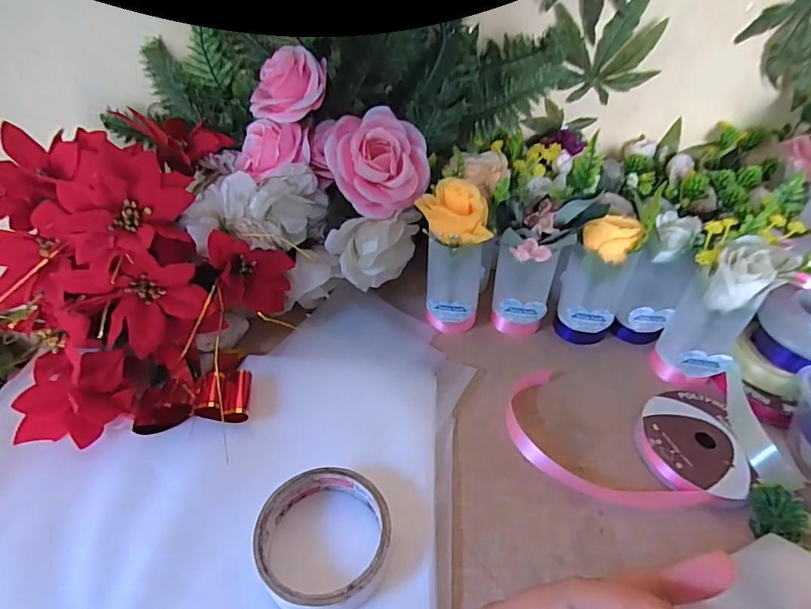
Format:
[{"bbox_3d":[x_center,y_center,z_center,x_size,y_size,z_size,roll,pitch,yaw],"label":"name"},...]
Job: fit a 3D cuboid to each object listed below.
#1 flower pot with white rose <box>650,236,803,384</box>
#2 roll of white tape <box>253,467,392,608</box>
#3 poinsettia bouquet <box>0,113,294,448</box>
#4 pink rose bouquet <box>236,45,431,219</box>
[{"bbox_3d":[0.269,0.016,0.399,0.058,0.147,0.058,3,42,-3],"label":"flower pot with white rose"},{"bbox_3d":[-0.053,0.152,0.299,0.085,0.024,0.087,3,42,-3],"label":"roll of white tape"},{"bbox_3d":[-0.221,-0.020,0.375,0.222,0.154,0.196,0,42,-6],"label":"poinsettia bouquet"},{"bbox_3d":[-0.067,-0.156,0.425,0.186,0.099,0.073,17,43,13],"label":"pink rose bouquet"}]

